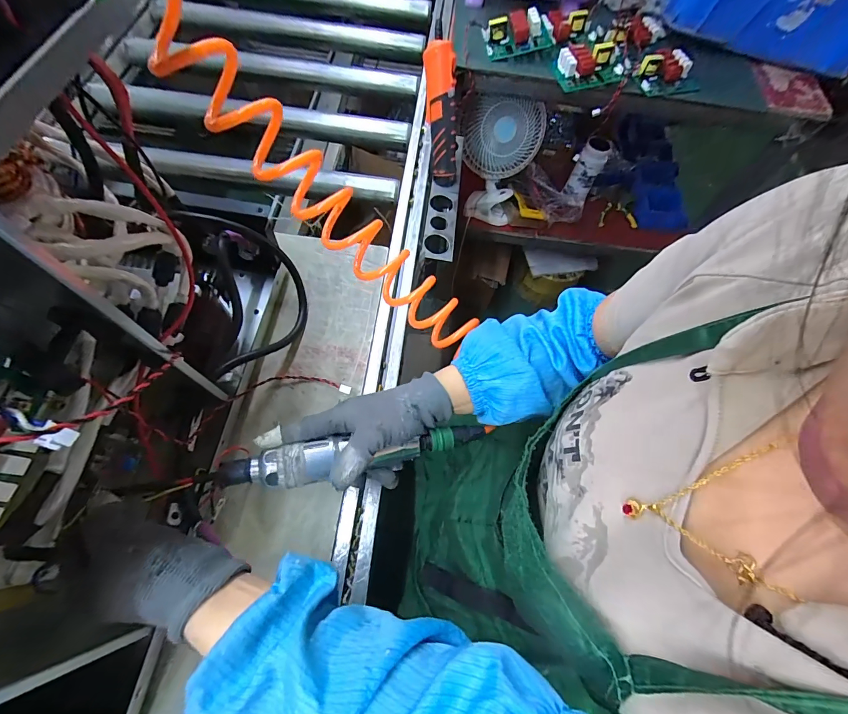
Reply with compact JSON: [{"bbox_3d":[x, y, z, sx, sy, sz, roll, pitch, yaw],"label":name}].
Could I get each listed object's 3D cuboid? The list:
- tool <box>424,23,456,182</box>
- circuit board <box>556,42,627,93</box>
[{"bbox_3d":[0.028,-0.392,0.597,0.043,0.207,0.039,-10,37,-5],"label":"tool"},{"bbox_3d":[0.327,-0.558,0.707,0.159,0.043,0.092,-14,67,-10],"label":"circuit board"}]

